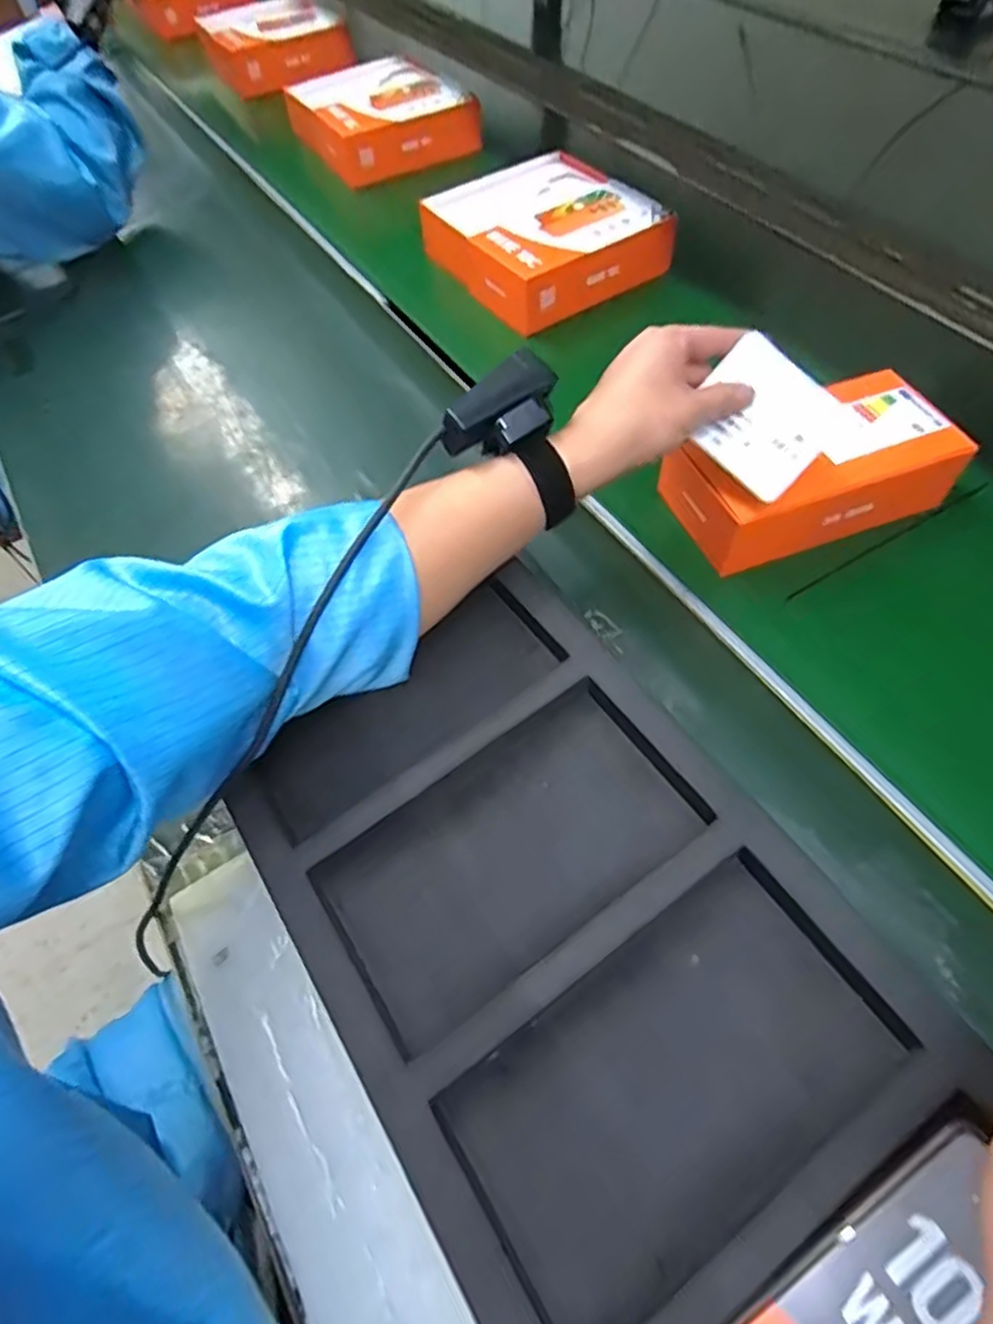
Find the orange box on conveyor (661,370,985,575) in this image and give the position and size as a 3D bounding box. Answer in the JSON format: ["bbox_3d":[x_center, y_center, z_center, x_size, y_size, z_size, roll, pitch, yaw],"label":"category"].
[{"bbox_3d":[0.227,-0.142,0.490,0.194,0.058,0.098,-19,58,-9],"label":"orange box on conveyor"}]

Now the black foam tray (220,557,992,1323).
[{"bbox_3d":[0.052,0.149,0.297,0.215,0.032,0.416,-31,61,-16],"label":"black foam tray"}]

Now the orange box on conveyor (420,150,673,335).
[{"bbox_3d":[0.045,-0.439,0.693,0.200,0.059,0.204,-30,61,-16],"label":"orange box on conveyor"}]

